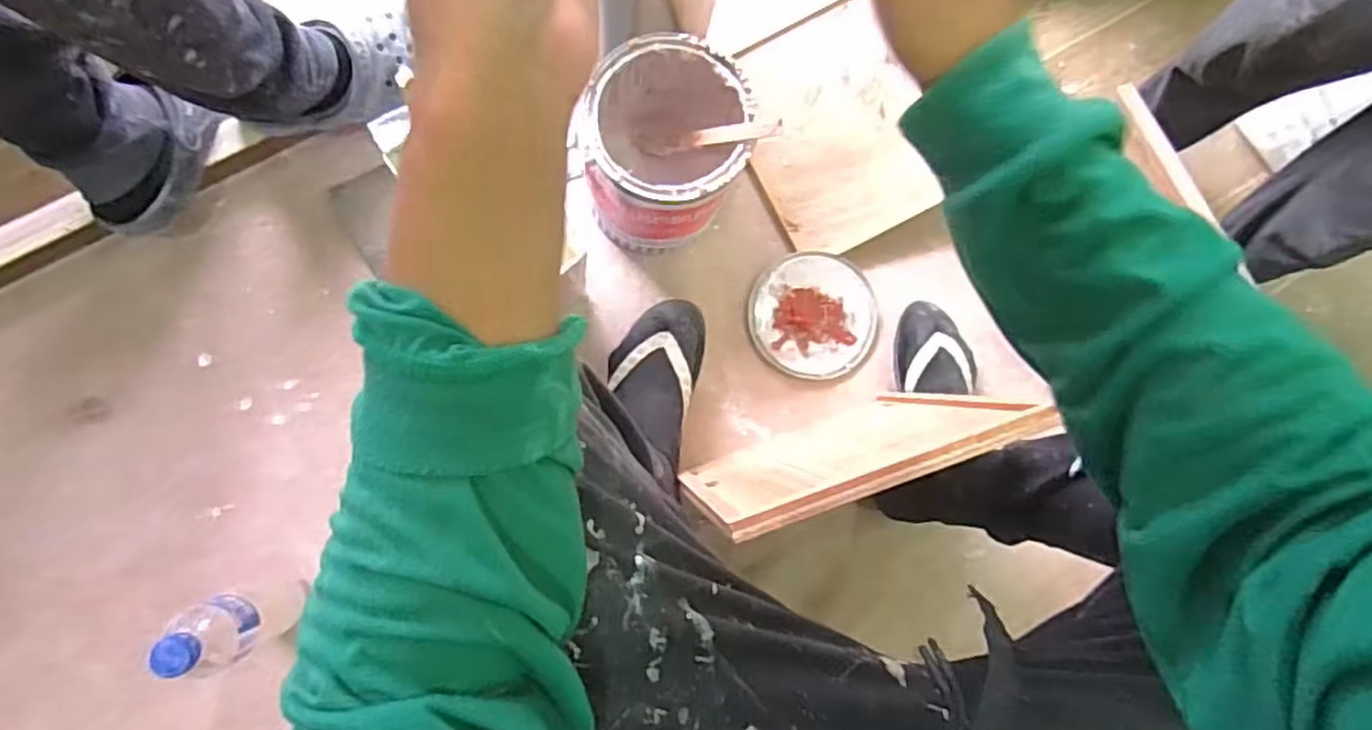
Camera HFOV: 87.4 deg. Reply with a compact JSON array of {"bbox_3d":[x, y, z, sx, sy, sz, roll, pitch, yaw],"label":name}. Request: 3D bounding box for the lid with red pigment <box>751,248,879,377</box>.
[{"bbox_3d":[0.157,-0.060,0.879,0.155,0.017,0.149,1,85,-8],"label":"lid with red pigment"}]

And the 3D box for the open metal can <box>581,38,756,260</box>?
[{"bbox_3d":[-0.025,-0.225,0.768,0.149,0.201,0.177,6,84,-8],"label":"open metal can"}]

